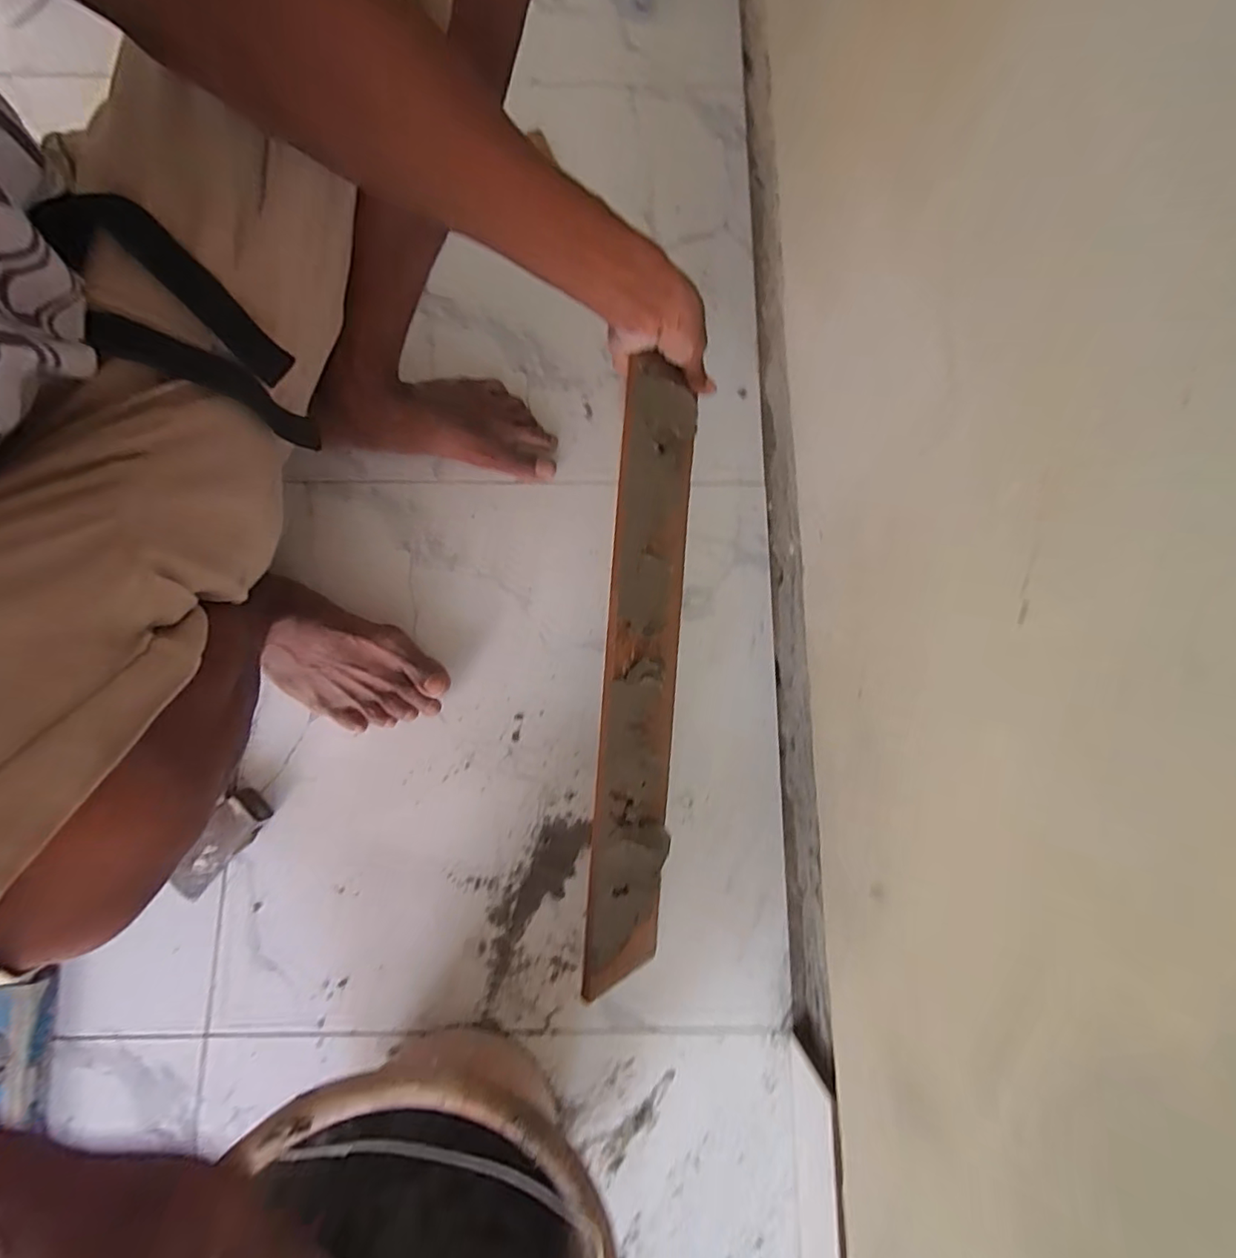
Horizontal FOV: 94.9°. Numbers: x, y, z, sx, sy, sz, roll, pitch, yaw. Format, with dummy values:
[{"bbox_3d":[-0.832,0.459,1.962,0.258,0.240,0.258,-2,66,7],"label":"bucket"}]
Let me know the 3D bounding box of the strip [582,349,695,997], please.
[{"bbox_3d":[0.021,0.039,0.447,0.075,0.015,0.472,4,89,-34],"label":"strip"}]

